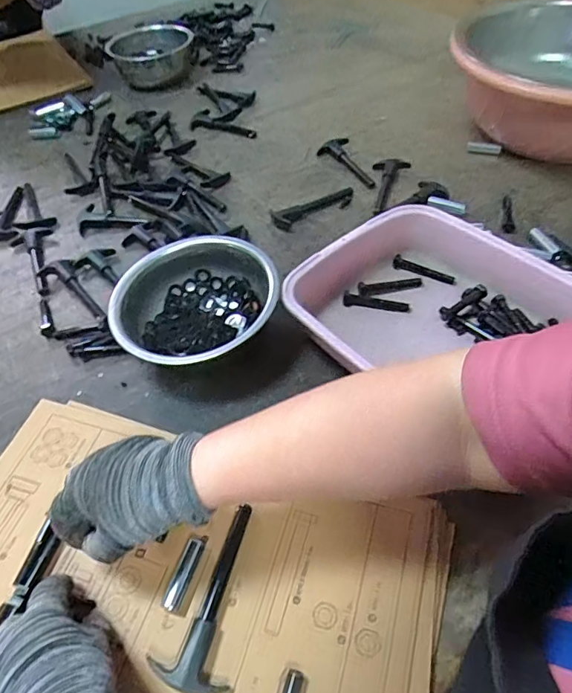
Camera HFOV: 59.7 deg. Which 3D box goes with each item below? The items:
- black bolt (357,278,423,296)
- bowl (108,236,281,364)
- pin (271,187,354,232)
[{"bbox_3d":[0.120,-0.071,0.579,0.077,0.012,0.020,-11,50,-5],"label":"black bolt"},{"bbox_3d":[-0.093,-0.038,0.530,0.169,0.074,0.166,-1,49,4],"label":"bowl"},{"bbox_3d":[0.041,-0.196,0.706,0.130,0.021,0.036,-22,51,-13],"label":"pin"}]

